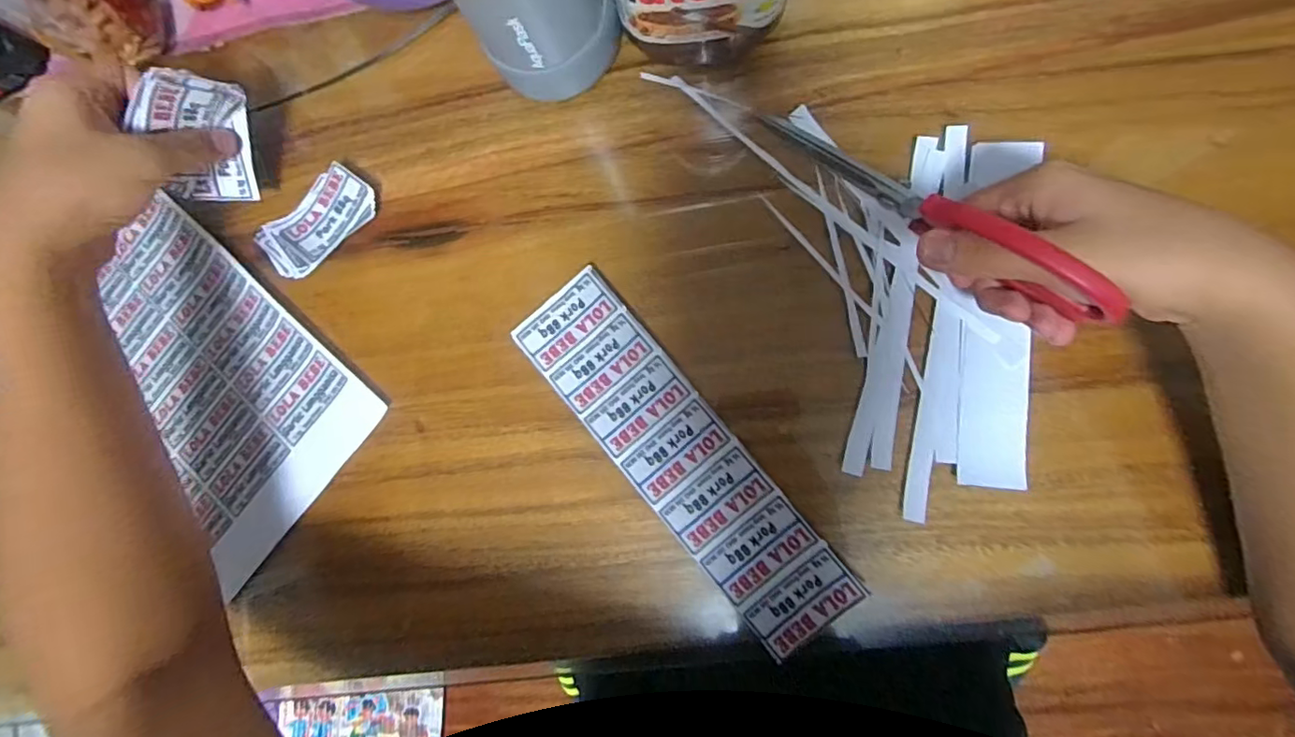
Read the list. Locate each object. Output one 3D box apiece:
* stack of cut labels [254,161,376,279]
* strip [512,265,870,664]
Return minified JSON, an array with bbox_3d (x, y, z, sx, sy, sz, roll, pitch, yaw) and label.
[{"bbox_3d":[-0.248,-0.110,0.419,0.092,0.020,0.046,-44,82,4],"label":"stack of cut labels"},{"bbox_3d":[0.023,0.058,0.374,0.071,0.009,0.278,-41,82,4],"label":"strip"}]

